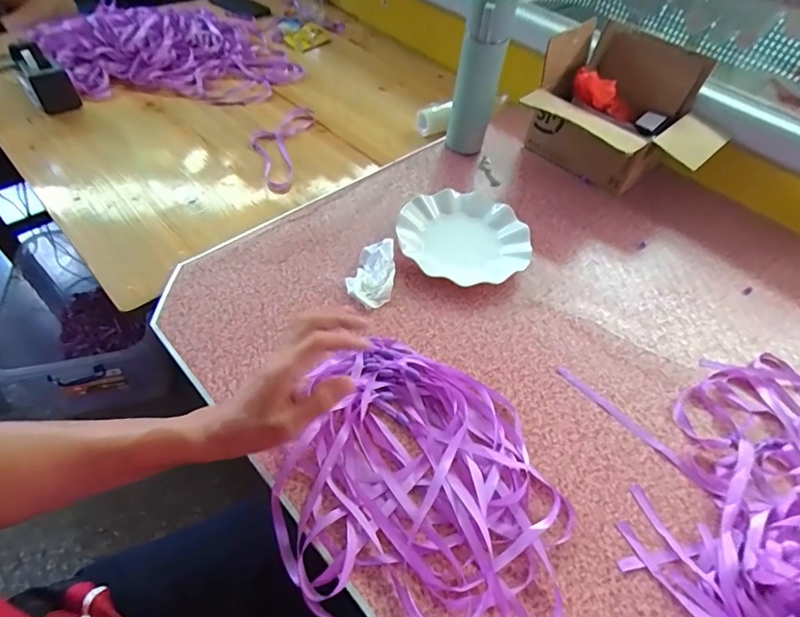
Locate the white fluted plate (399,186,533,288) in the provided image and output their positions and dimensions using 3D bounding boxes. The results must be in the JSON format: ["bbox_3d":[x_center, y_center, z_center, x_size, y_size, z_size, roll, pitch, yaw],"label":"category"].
[{"bbox_3d":[0.089,-0.101,0.635,0.180,0.031,0.173,3,52,-4],"label":"white fluted plate"}]

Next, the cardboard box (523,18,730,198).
[{"bbox_3d":[0.344,-0.305,0.723,0.244,0.177,0.212,40,59,22],"label":"cardboard box"}]

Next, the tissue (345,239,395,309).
[{"bbox_3d":[-0.036,-0.048,0.580,0.056,0.027,0.098,10,52,2],"label":"tissue"}]

